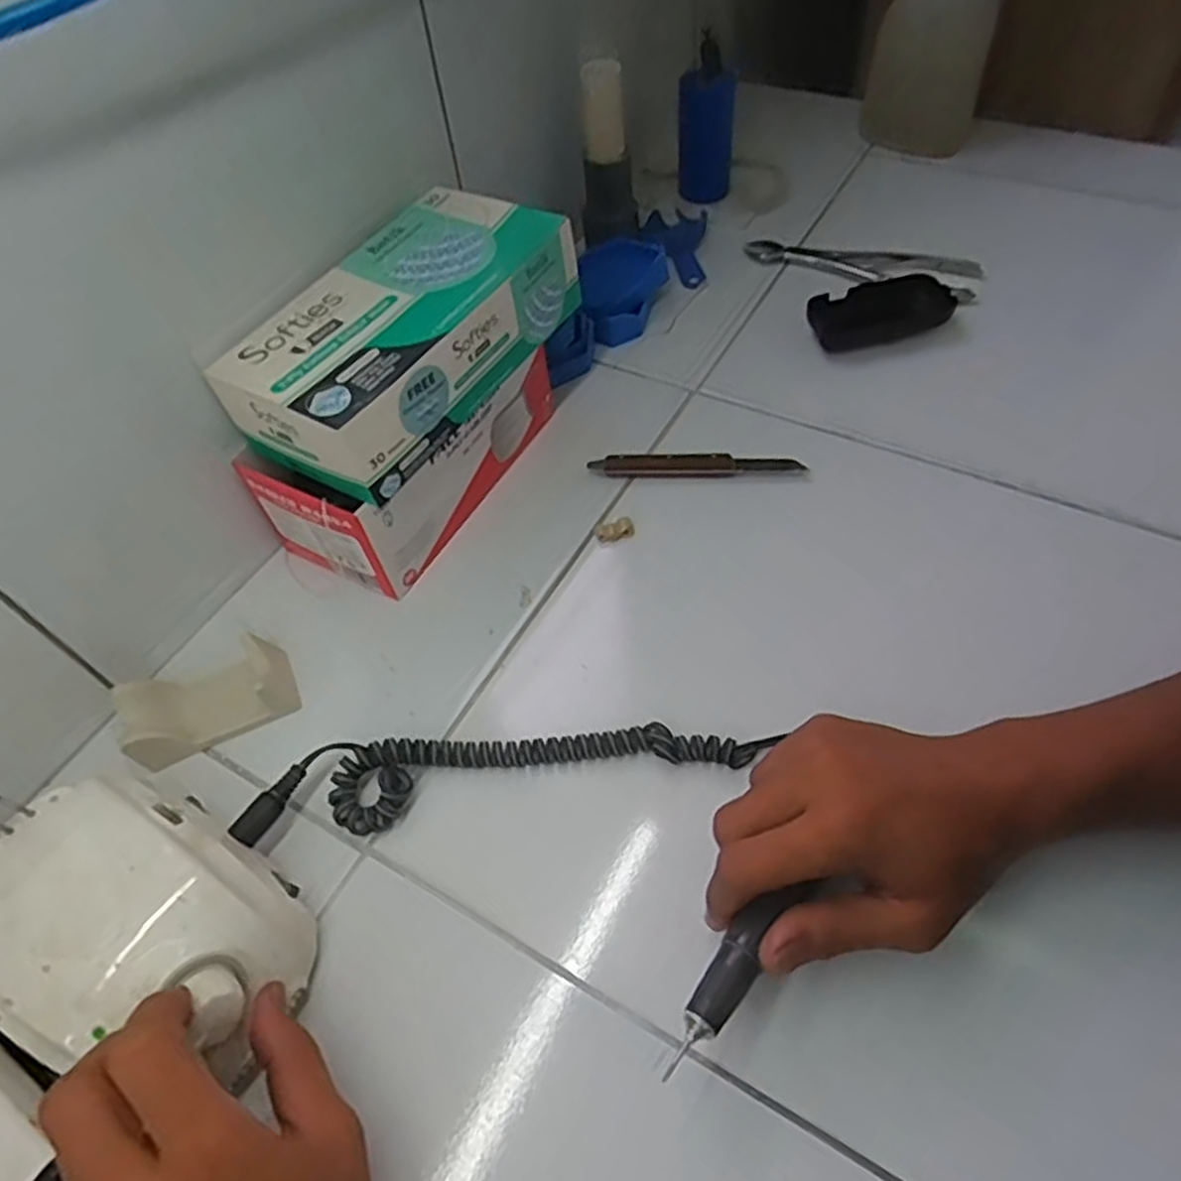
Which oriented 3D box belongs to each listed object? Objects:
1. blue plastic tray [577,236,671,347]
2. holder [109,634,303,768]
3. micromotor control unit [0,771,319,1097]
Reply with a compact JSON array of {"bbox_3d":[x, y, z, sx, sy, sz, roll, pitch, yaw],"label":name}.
[{"bbox_3d":[0.021,-0.248,0.638,0.064,0.046,0.088,22,59,20],"label":"blue plastic tray"},{"bbox_3d":[-0.222,0.065,0.458,0.090,0.031,0.056,-25,56,-12],"label":"holder"},{"bbox_3d":[-0.203,0.153,0.354,0.133,0.069,0.103,24,60,21],"label":"micromotor control unit"}]

